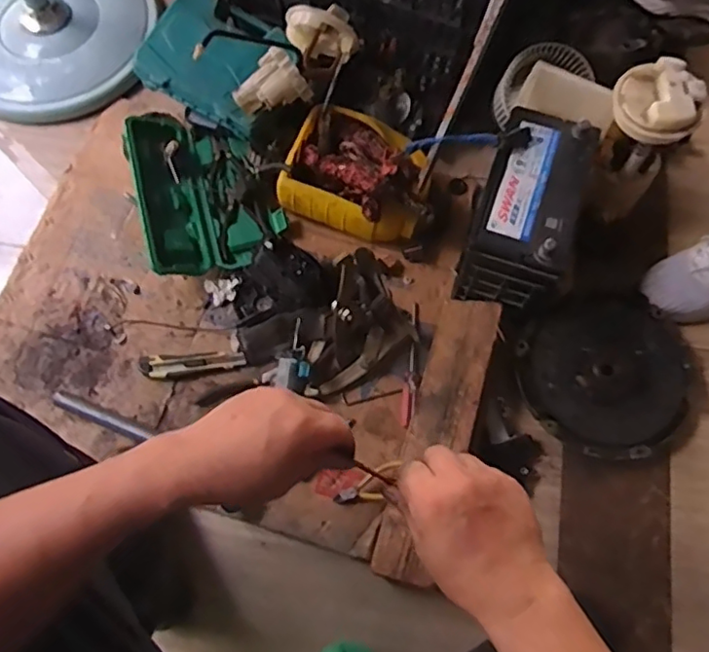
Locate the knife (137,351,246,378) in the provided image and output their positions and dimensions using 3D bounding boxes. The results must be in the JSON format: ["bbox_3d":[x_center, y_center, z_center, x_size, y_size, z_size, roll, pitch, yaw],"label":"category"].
[{"bbox_3d":[-0.248,0.056,0.891,0.162,0.022,0.036,-7,71,-1],"label":"knife"}]

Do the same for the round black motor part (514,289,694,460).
[{"bbox_3d":[0.371,0.065,0.872,0.239,0.051,0.238,0,71,1],"label":"round black motor part"}]

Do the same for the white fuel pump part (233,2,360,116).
[{"bbox_3d":[-0.096,-0.412,0.919,0.105,0.096,0.197,37,76,12],"label":"white fuel pump part"}]

